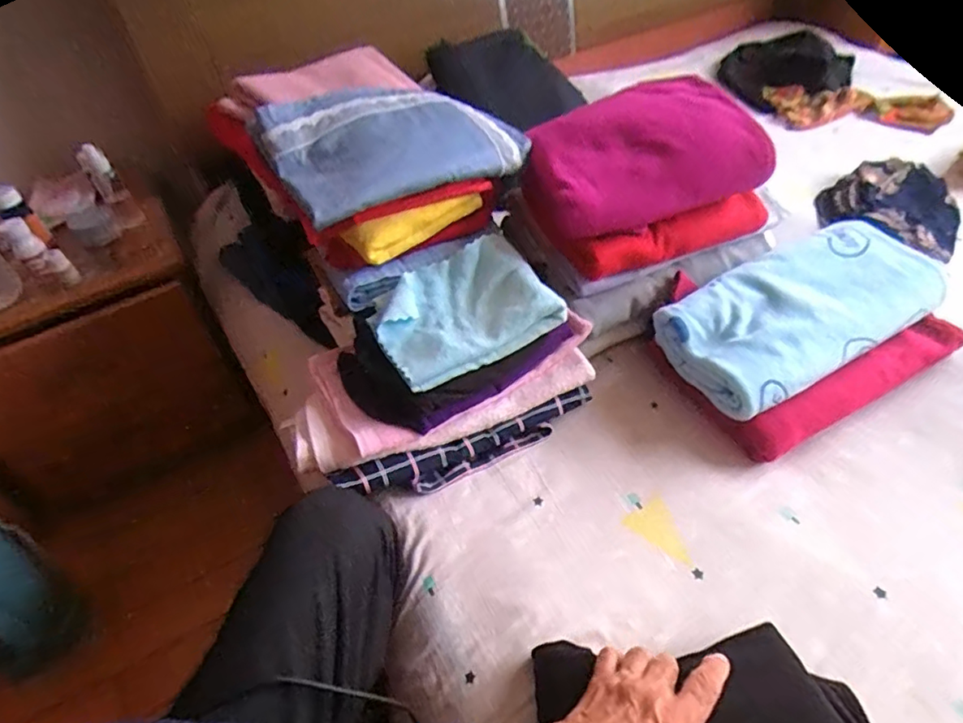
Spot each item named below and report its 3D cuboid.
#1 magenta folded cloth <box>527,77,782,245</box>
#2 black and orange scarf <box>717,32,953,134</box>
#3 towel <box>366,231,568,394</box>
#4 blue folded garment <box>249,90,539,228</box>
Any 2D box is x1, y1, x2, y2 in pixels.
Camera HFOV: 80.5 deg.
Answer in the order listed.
[{"bbox_3d":[0.194,-0.256,0.705,0.266,0.103,0.177,-15,47,-8],"label":"magenta folded cloth"},{"bbox_3d":[0.714,-0.577,1.173,0.443,0.091,0.204,22,53,24],"label":"black and orange scarf"},{"bbox_3d":[-0.025,-0.062,0.668,0.200,0.051,0.149,-26,50,-17],"label":"towel"},{"bbox_3d":[-0.116,-0.276,0.702,0.279,0.076,0.203,-30,51,-20],"label":"blue folded garment"}]

